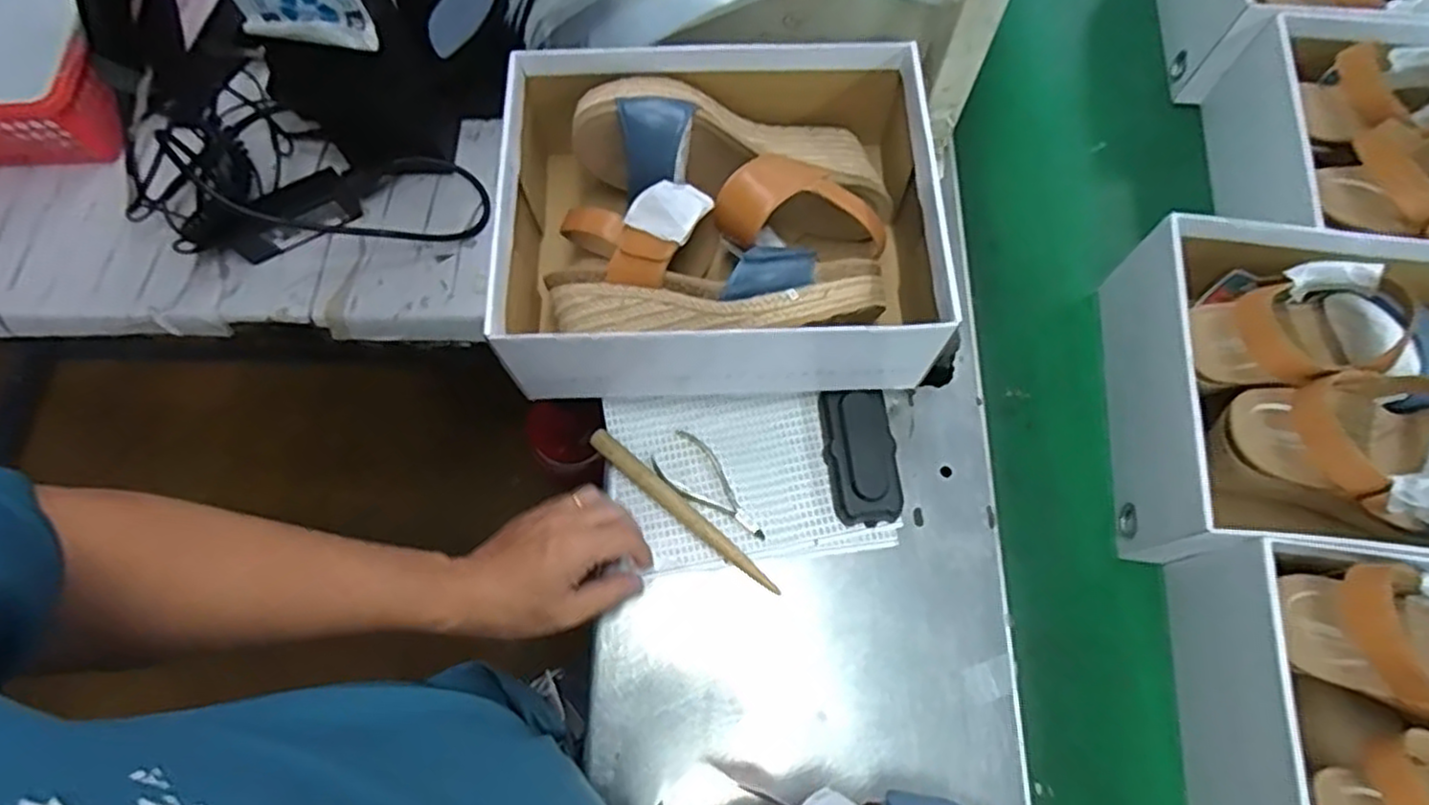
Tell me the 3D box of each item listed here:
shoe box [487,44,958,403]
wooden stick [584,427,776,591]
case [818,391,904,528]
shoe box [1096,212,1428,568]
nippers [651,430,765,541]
[{"bbox_3d":[0.004,-0.130,0.546,0.294,0.125,0.236,-3,72,0],"label":"shoe box"},{"bbox_3d":[-0.023,0.080,0.532,0.172,0.018,0.015,38,76,12],"label":"wooden stick"},{"bbox_3d":[0.111,0.040,0.545,0.051,0.024,0.099,-7,72,-2],"label":"case"},{"bbox_3d":[0.479,0.006,0.519,0.349,0.127,0.240,7,72,3],"label":"shoe box"},{"bbox_3d":[-0.002,0.066,0.538,0.043,0.010,0.102,-41,76,-12],"label":"nippers"}]

